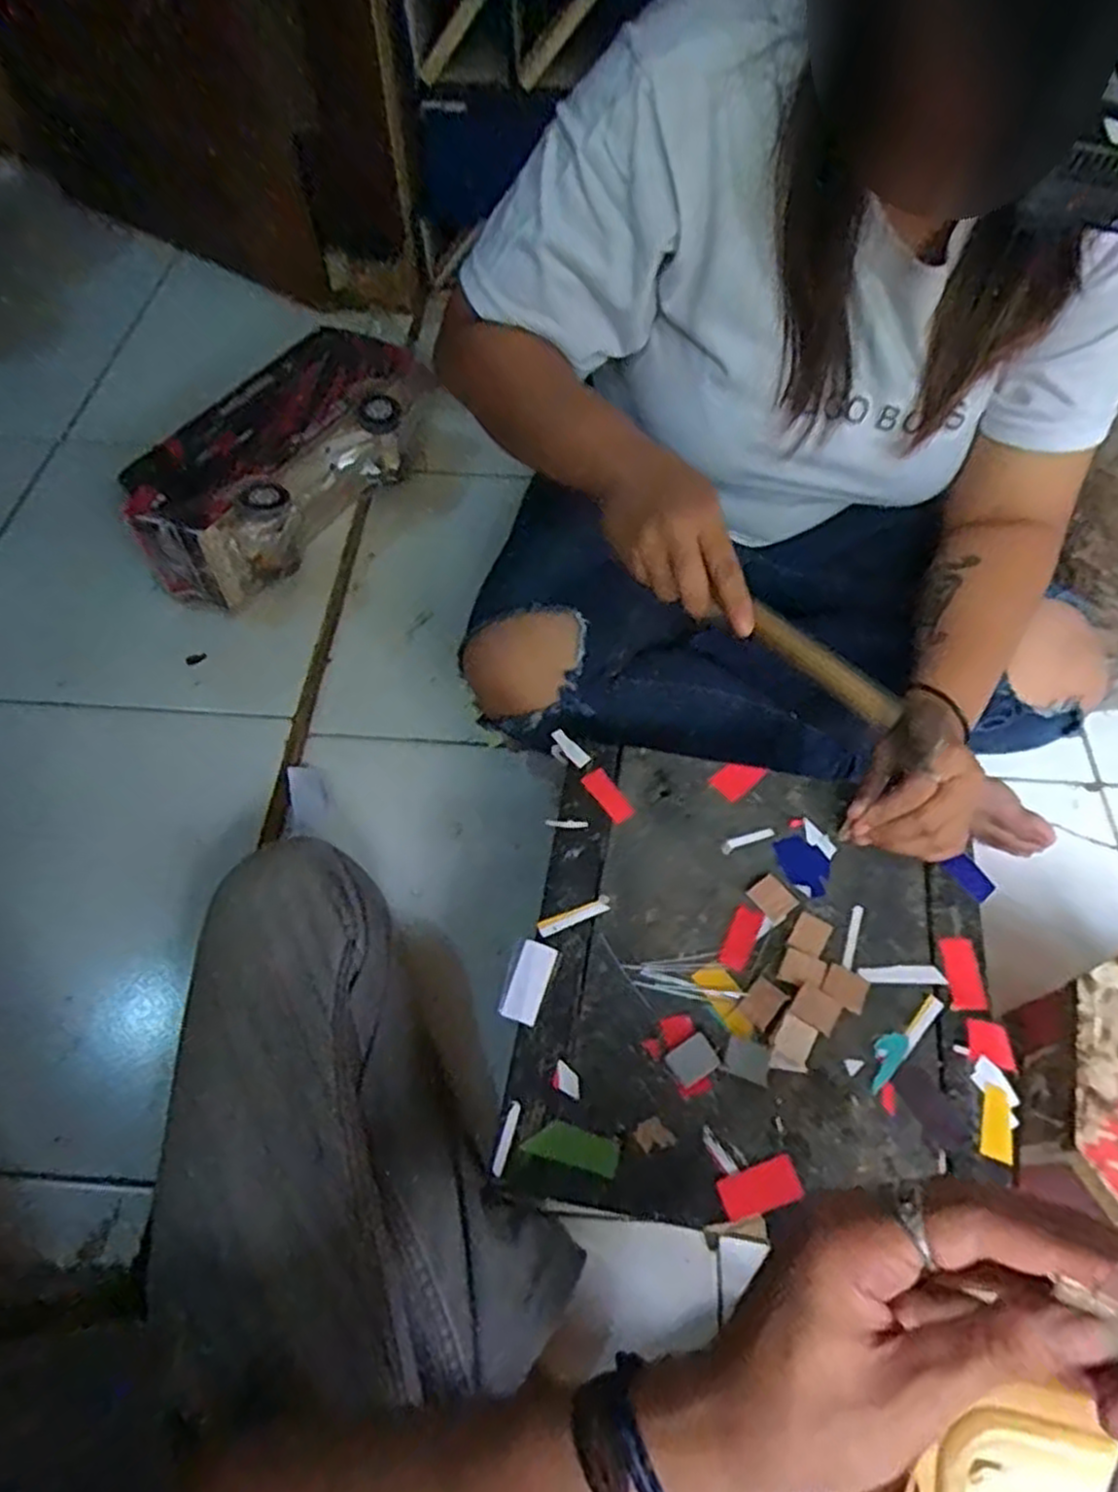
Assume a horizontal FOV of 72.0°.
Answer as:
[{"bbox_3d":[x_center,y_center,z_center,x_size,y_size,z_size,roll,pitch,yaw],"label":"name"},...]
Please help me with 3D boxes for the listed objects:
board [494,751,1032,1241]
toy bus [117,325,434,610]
[{"bbox_3d":[0.122,0.136,0.457,0.275,0.019,0.265,7,59,4],"label":"board"},{"bbox_3d":[-0.295,-0.314,0.852,0.136,0.125,0.375,30,63,17],"label":"toy bus"}]

